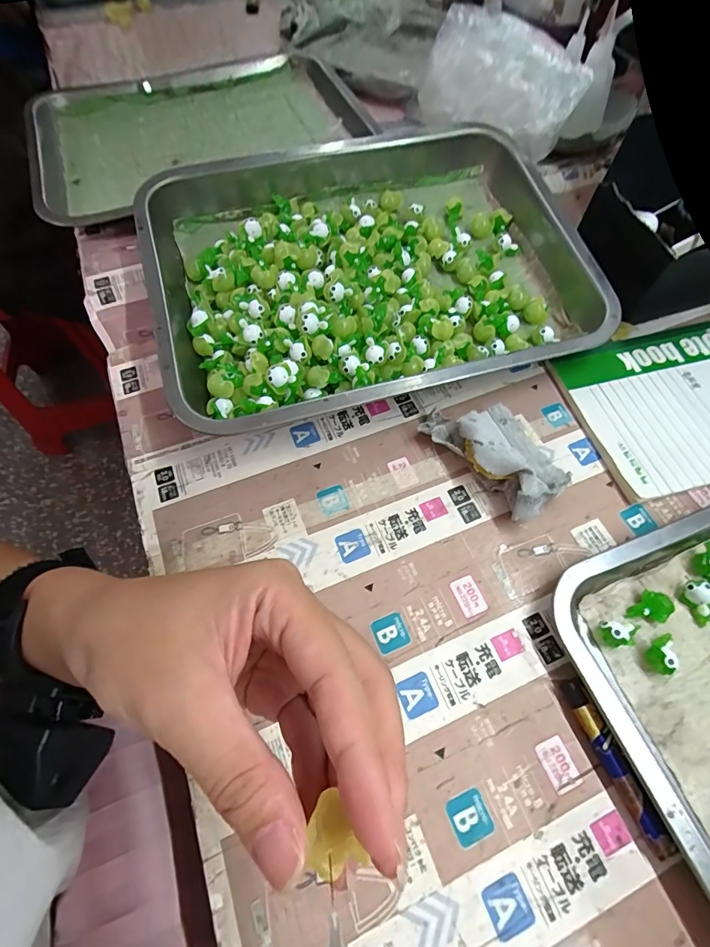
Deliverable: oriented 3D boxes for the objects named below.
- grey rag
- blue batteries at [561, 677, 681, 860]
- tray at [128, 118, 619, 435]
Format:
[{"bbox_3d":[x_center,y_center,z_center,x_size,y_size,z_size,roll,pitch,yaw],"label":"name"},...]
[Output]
[{"bbox_3d":[0.103,-0.021,0.297,0.067,0.034,0.103,-35,68,-16],"label":"grey rag"},{"bbox_3d":[0.135,0.152,0.220,0.011,0.012,0.080,-19,65,-9],"label":"blue batteries"},{"bbox_3d":[0.008,-0.187,0.370,0.368,0.046,0.310,-15,64,-8],"label":"tray"}]

